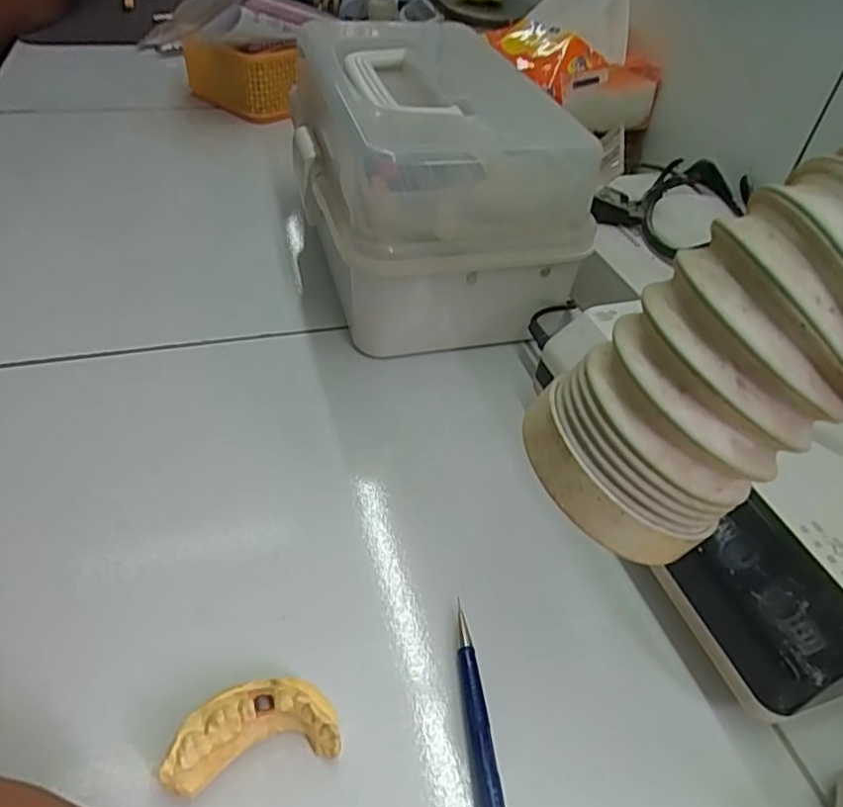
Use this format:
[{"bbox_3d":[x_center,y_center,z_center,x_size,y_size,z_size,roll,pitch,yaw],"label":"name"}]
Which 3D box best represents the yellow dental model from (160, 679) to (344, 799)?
[{"bbox_3d":[-0.059,0.116,0.216,0.056,0.026,0.026,-9,46,-16],"label":"yellow dental model"}]

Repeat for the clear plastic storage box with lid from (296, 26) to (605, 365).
[{"bbox_3d":[-0.003,-0.177,0.444,0.176,0.127,0.298,0,44,-8],"label":"clear plastic storage box with lid"}]

